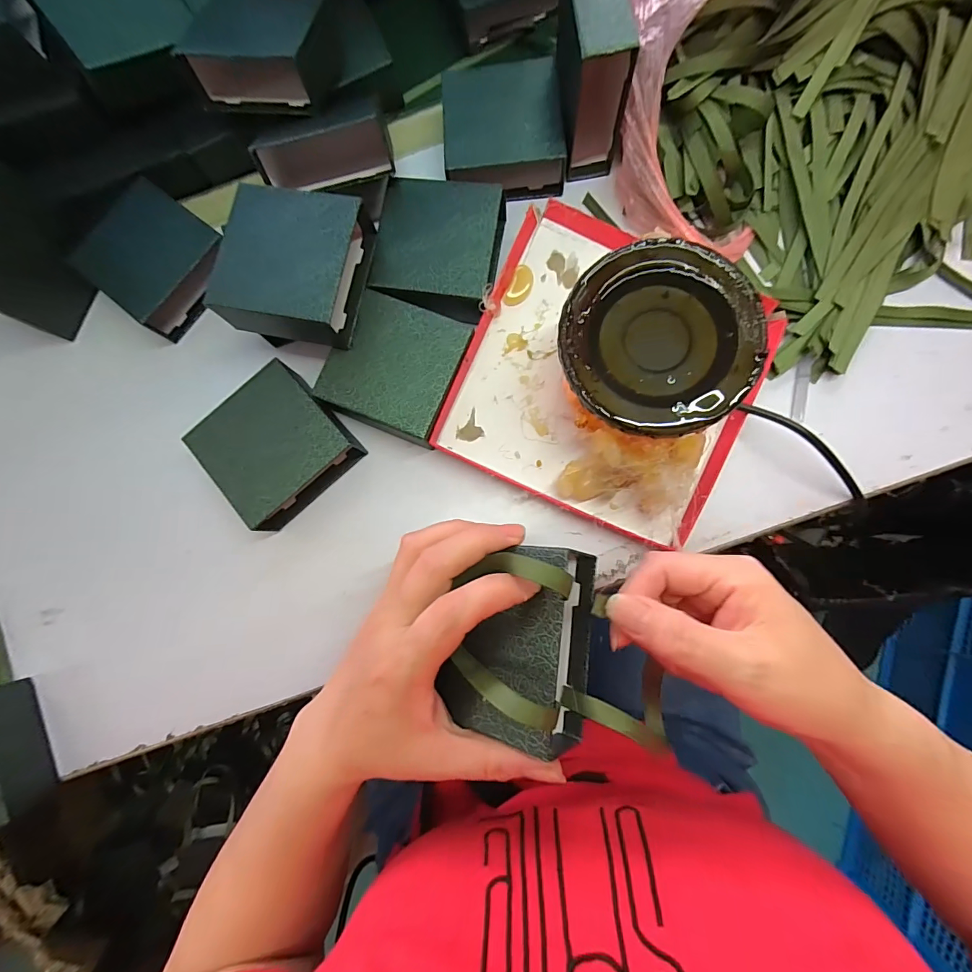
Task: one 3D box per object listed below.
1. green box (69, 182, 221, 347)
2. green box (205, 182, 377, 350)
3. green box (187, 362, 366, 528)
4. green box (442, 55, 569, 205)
[{"bbox_3d":[-0.264,-0.181,0.346,0.091,0.044,0.092,41,88,6],"label":"green box"},{"bbox_3d":[-0.136,-0.154,0.300,0.089,0.043,0.101,12,84,6],"label":"green box"},{"bbox_3d":[-0.157,-0.029,0.323,0.096,0.037,0.090,-42,84,-1],"label":"green box"},{"bbox_3d":[0.014,-0.284,0.342,0.092,0.038,0.090,-3,85,3],"label":"green box"}]

